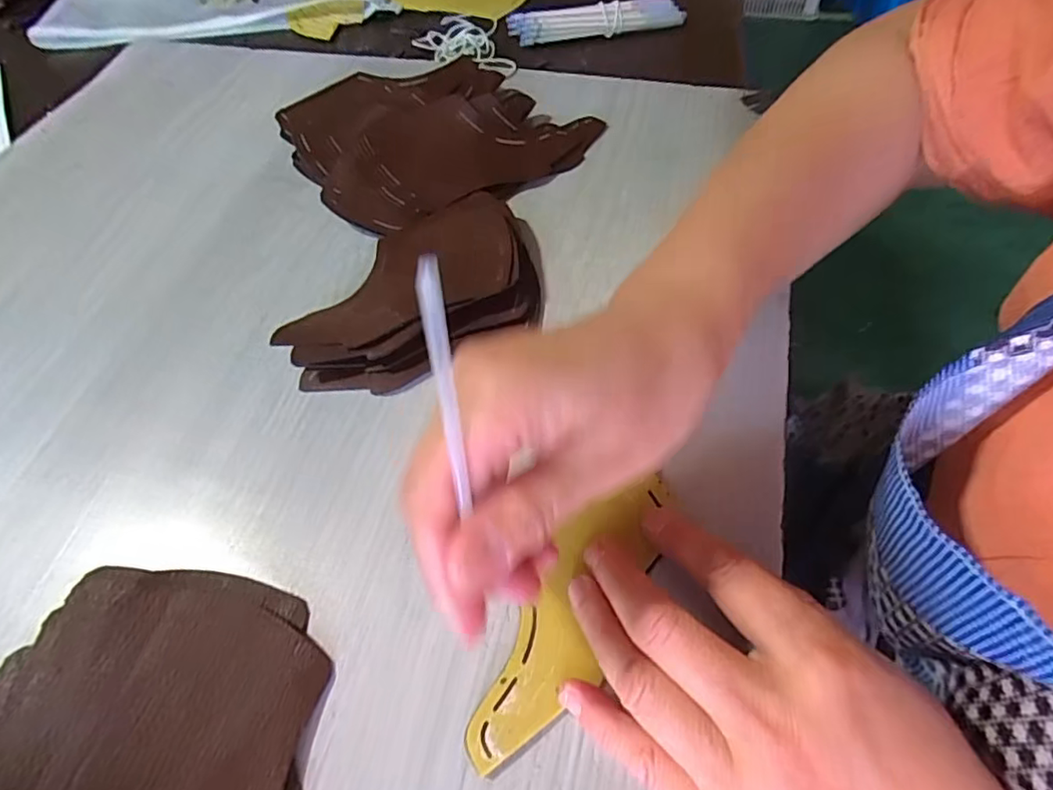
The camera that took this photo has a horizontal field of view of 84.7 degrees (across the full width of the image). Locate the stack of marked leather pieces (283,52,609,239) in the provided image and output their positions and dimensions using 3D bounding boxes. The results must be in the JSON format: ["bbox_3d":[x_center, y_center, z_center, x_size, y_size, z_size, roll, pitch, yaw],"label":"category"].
[{"bbox_3d":[-0.064,-0.183,0.392,0.185,0.037,0.155,-36,62,-17],"label":"stack of marked leather pieces"}]

